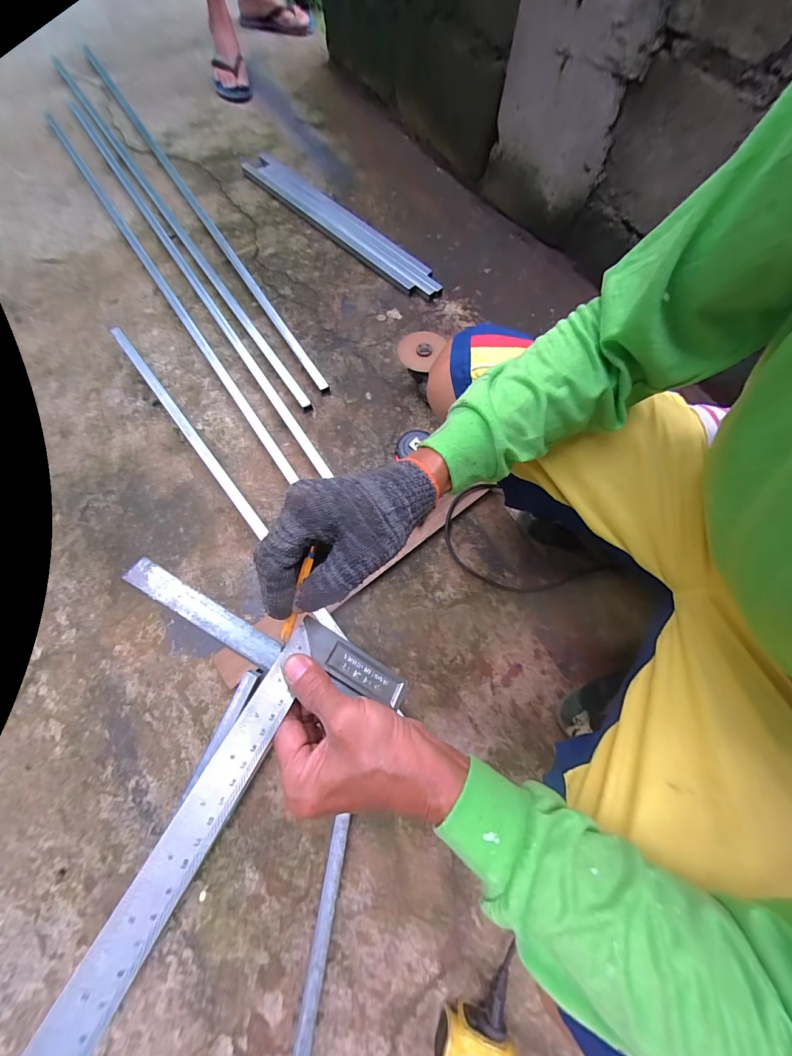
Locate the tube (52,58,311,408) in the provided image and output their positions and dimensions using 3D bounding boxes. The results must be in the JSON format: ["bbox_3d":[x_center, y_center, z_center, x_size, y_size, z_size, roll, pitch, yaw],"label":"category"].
[{"bbox_3d":[-0.560,-0.759,0.856,0.025,0.028,1.323,-33,76,-13],"label":"tube"}]

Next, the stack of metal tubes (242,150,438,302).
[{"bbox_3d":[-0.133,-0.753,0.881,0.637,0.031,0.086,41,74,11],"label":"stack of metal tubes"}]

